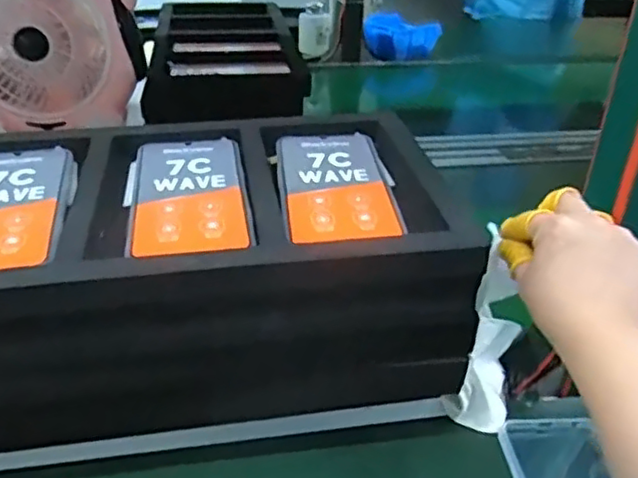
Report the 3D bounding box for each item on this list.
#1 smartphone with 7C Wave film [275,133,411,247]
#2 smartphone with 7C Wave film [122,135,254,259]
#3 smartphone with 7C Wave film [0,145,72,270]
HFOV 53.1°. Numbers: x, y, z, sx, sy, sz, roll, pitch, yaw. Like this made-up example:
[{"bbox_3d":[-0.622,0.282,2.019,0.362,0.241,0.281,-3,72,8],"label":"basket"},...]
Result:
[{"bbox_3d":[0.011,-0.042,0.462,0.076,0.005,0.158,-2,32,-5],"label":"smartphone with 7C Wave film"},{"bbox_3d":[-0.091,-0.033,0.447,0.075,0.007,0.172,-5,33,-10],"label":"smartphone with 7C Wave film"},{"bbox_3d":[-0.213,-0.024,0.429,0.075,0.009,0.177,-6,33,-12],"label":"smartphone with 7C Wave film"}]

